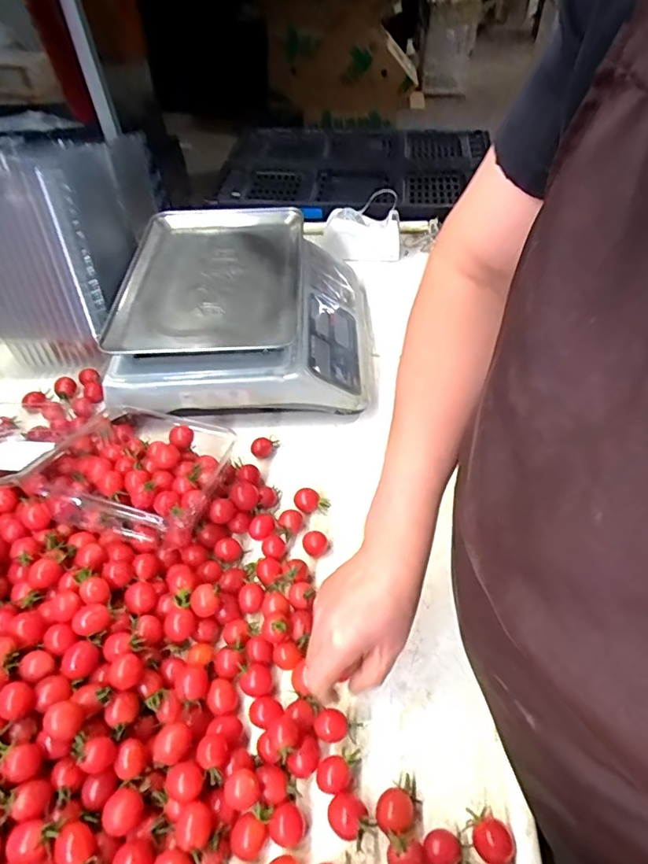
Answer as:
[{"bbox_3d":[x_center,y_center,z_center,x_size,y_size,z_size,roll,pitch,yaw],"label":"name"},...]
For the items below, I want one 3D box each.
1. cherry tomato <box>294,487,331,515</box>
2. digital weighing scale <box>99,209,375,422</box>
[{"bbox_3d":[-0.014,0.080,0.612,0.040,0.021,0.022,-1,49,2],"label":"cherry tomato"},{"bbox_3d":[-0.106,-0.182,0.754,0.336,0.107,0.345,-3,49,-1],"label":"digital weighing scale"}]

